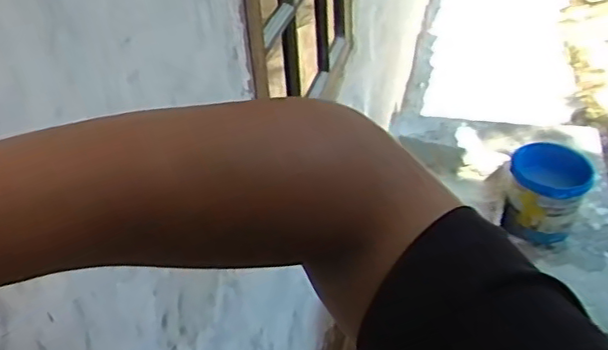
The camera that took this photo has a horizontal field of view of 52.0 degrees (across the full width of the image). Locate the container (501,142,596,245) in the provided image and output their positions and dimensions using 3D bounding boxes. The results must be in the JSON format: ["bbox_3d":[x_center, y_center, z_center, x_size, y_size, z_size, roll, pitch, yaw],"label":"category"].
[{"bbox_3d":[0.545,0.044,1.407,0.166,0.150,0.196,16,46,22],"label":"container"}]

